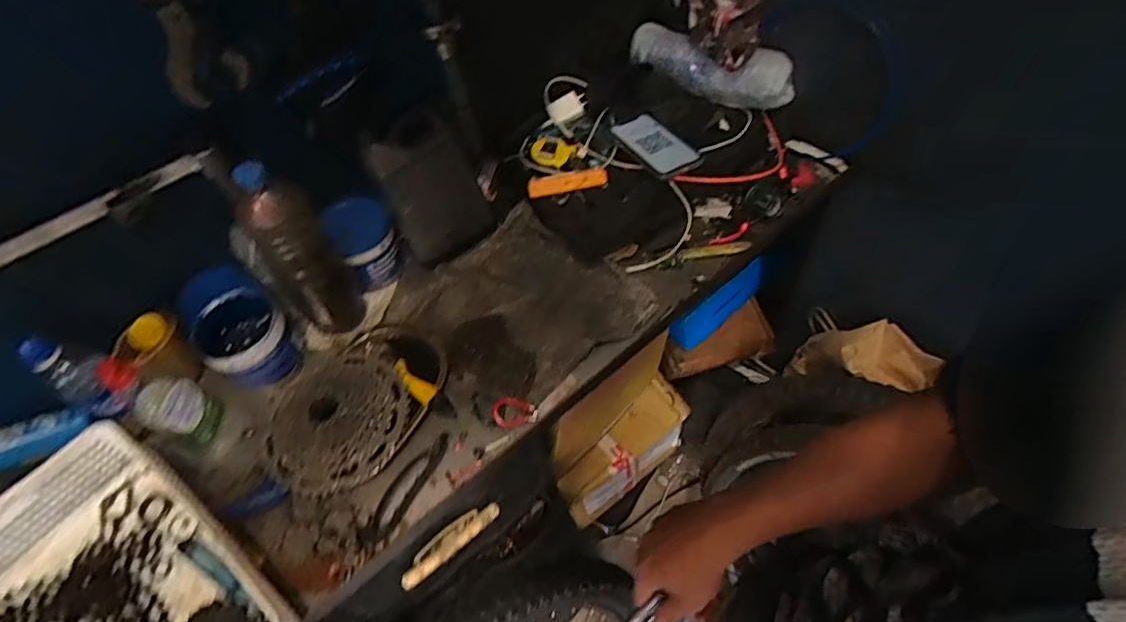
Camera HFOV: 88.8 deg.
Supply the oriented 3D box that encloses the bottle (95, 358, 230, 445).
[{"bbox_3d":[-0.484,0.098,0.682,0.082,0.164,0.066,20,60,19],"label":"bottle"}]

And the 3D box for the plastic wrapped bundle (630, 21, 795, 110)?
[{"bbox_3d":[0.220,-0.370,0.875,0.254,0.072,0.057,24,61,21],"label":"plastic wrapped bundle"}]

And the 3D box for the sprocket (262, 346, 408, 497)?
[{"bbox_3d":[-0.274,0.123,0.686,0.182,0.037,0.177,26,60,19],"label":"sprocket"}]

